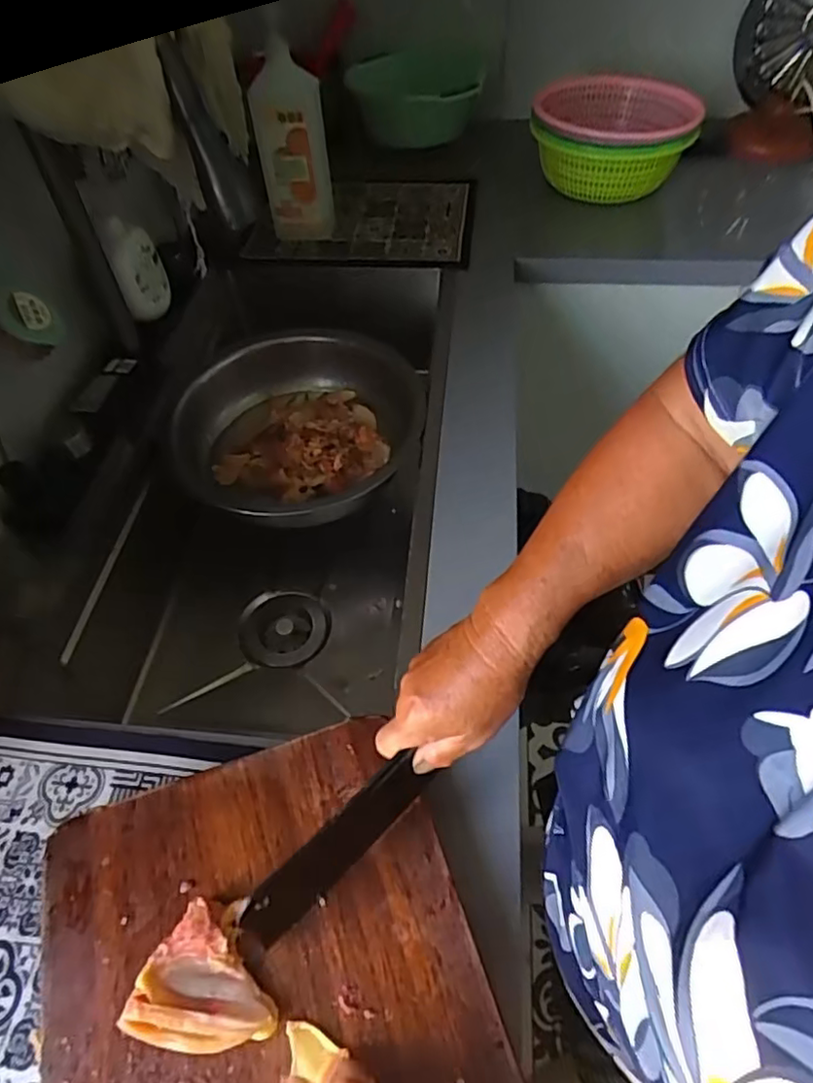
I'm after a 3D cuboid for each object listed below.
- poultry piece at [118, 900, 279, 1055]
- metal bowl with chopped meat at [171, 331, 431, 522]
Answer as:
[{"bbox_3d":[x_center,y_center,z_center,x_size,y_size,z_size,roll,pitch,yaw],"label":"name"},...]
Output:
[{"bbox_3d":[-0.123,0.277,0.392,0.085,0.026,0.078,6,54,8],"label":"poultry piece"},{"bbox_3d":[-0.150,-0.133,0.843,0.316,0.132,0.323,-1,53,2],"label":"metal bowl with chopped meat"}]

